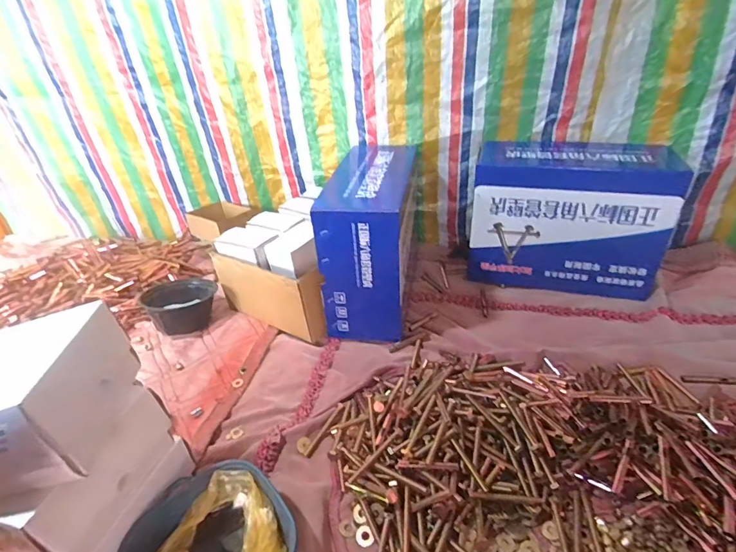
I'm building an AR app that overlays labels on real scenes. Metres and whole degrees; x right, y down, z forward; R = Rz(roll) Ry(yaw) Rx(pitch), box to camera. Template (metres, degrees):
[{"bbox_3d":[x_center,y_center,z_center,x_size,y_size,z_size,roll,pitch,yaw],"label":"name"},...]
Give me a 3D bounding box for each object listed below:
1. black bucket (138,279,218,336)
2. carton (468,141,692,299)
[{"bbox_3d":[-0.425,0.069,0.987,0.155,0.083,0.155,-4,32,2],"label":"black bucket"},{"bbox_3d":[0.469,-0.140,1.007,0.409,0.307,0.194,7,34,19],"label":"carton"}]

